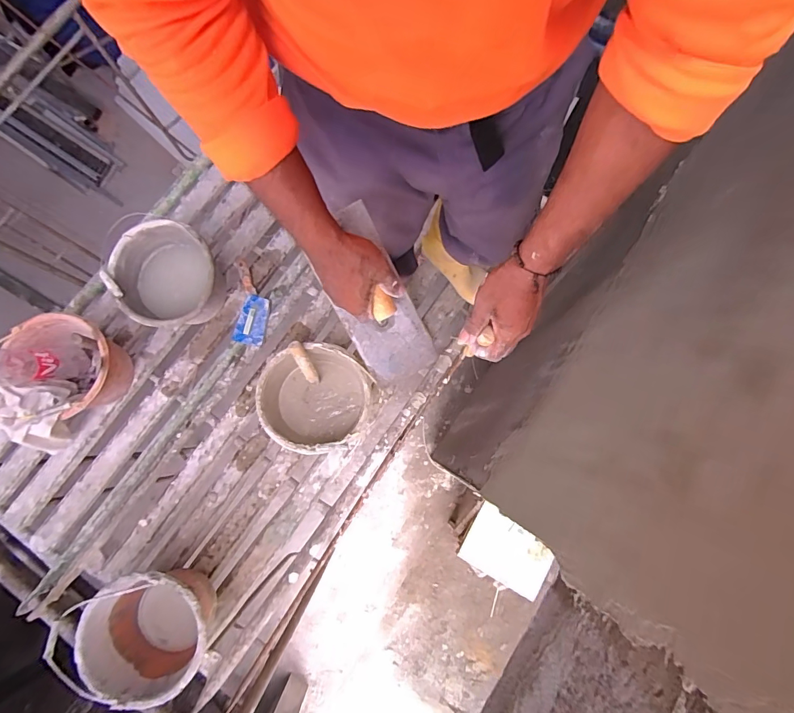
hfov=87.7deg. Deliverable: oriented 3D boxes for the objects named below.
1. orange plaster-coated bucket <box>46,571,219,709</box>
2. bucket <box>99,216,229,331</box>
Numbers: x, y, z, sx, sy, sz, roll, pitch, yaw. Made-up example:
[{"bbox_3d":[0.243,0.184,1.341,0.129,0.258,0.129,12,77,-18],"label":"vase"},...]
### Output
[{"bbox_3d":[-0.588,0.661,1.012,0.291,0.245,0.269,0,79,0],"label":"orange plaster-coated bucket"},{"bbox_3d":[-0.628,-0.211,1.177,0.265,0.205,0.293,-44,82,-7],"label":"bucket"}]

